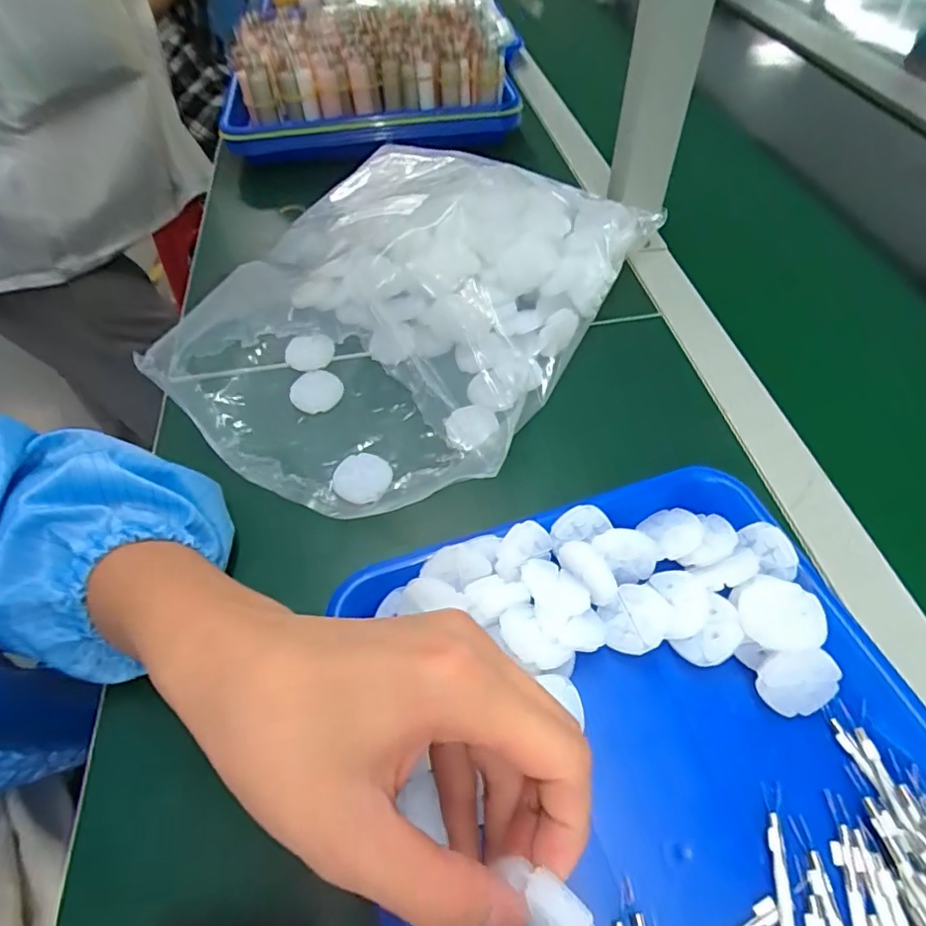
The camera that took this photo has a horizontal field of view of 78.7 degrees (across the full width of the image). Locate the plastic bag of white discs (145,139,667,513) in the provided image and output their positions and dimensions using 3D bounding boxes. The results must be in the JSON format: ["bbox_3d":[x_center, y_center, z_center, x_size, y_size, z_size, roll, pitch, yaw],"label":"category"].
[{"bbox_3d":[-0.031,-0.132,0.419,0.237,0.091,0.356,28,59,24],"label":"plastic bag of white discs"}]

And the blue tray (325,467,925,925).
[{"bbox_3d":[0.092,0.160,0.226,0.247,0.042,0.326,-17,53,-9],"label":"blue tray"}]

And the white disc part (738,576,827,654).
[{"bbox_3d":[0.150,0.071,0.266,0.035,0.004,0.035,-18,46,19],"label":"white disc part"}]

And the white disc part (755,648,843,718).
[{"bbox_3d":[0.155,0.102,0.261,0.036,0.036,0.004,-15,18,9],"label":"white disc part"}]

